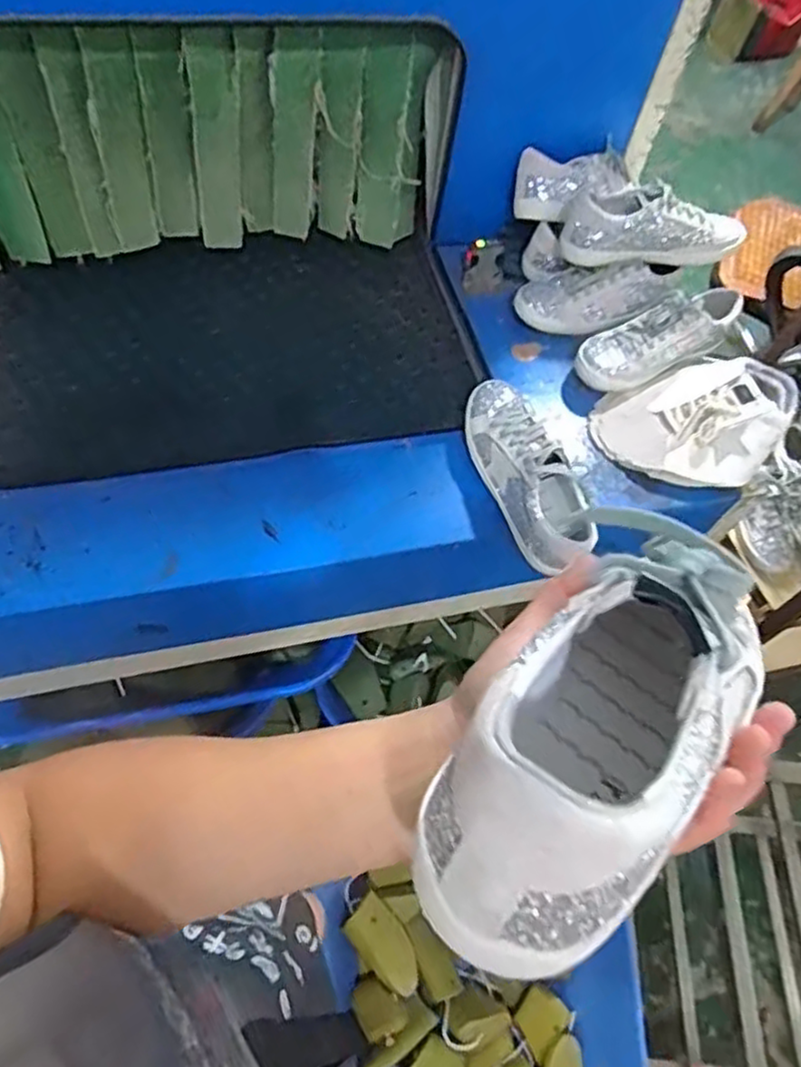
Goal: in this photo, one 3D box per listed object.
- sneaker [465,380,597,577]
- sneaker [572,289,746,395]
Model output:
[{"bbox_3d":[0.133,-0.076,0.779,0.079,0.075,0.237,-14,58,-12],"label":"sneaker"},{"bbox_3d":[0.344,-0.262,0.910,0.246,0.082,0.082,-22,60,-17],"label":"sneaker"}]

